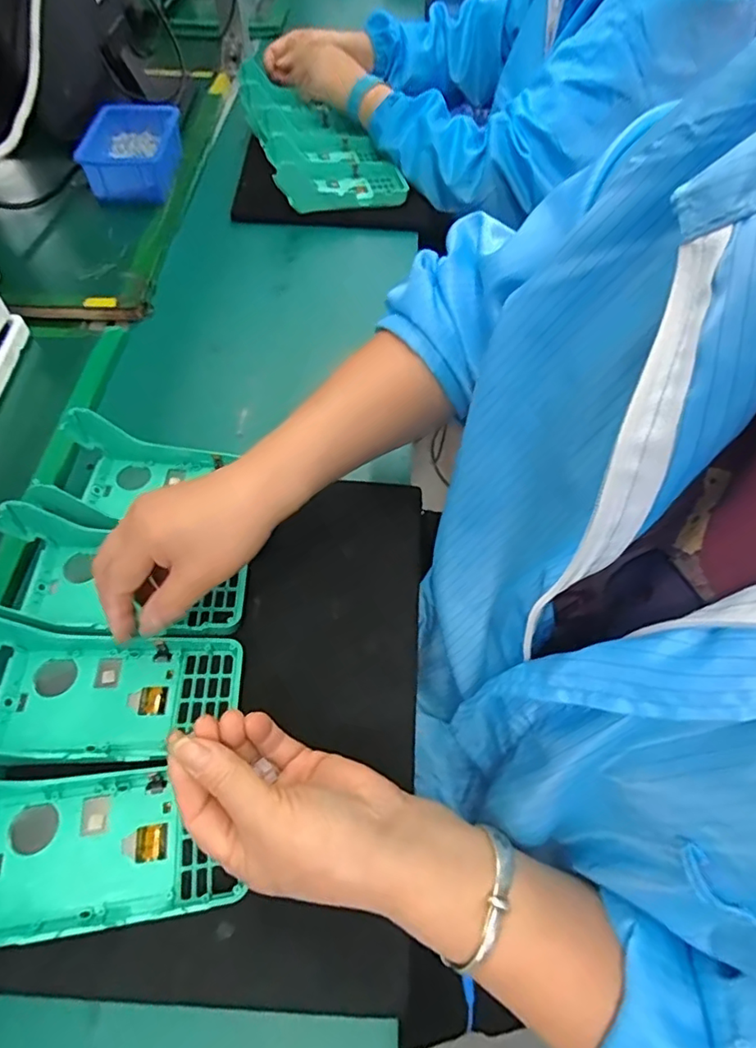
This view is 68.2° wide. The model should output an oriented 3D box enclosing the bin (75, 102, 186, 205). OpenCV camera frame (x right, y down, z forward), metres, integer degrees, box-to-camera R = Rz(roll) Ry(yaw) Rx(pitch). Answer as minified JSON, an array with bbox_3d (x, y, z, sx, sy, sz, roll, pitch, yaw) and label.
[{"bbox_3d":[-0.302,-0.464,0.697,0.104,0.050,0.160,3,55,-1],"label":"bin"}]

